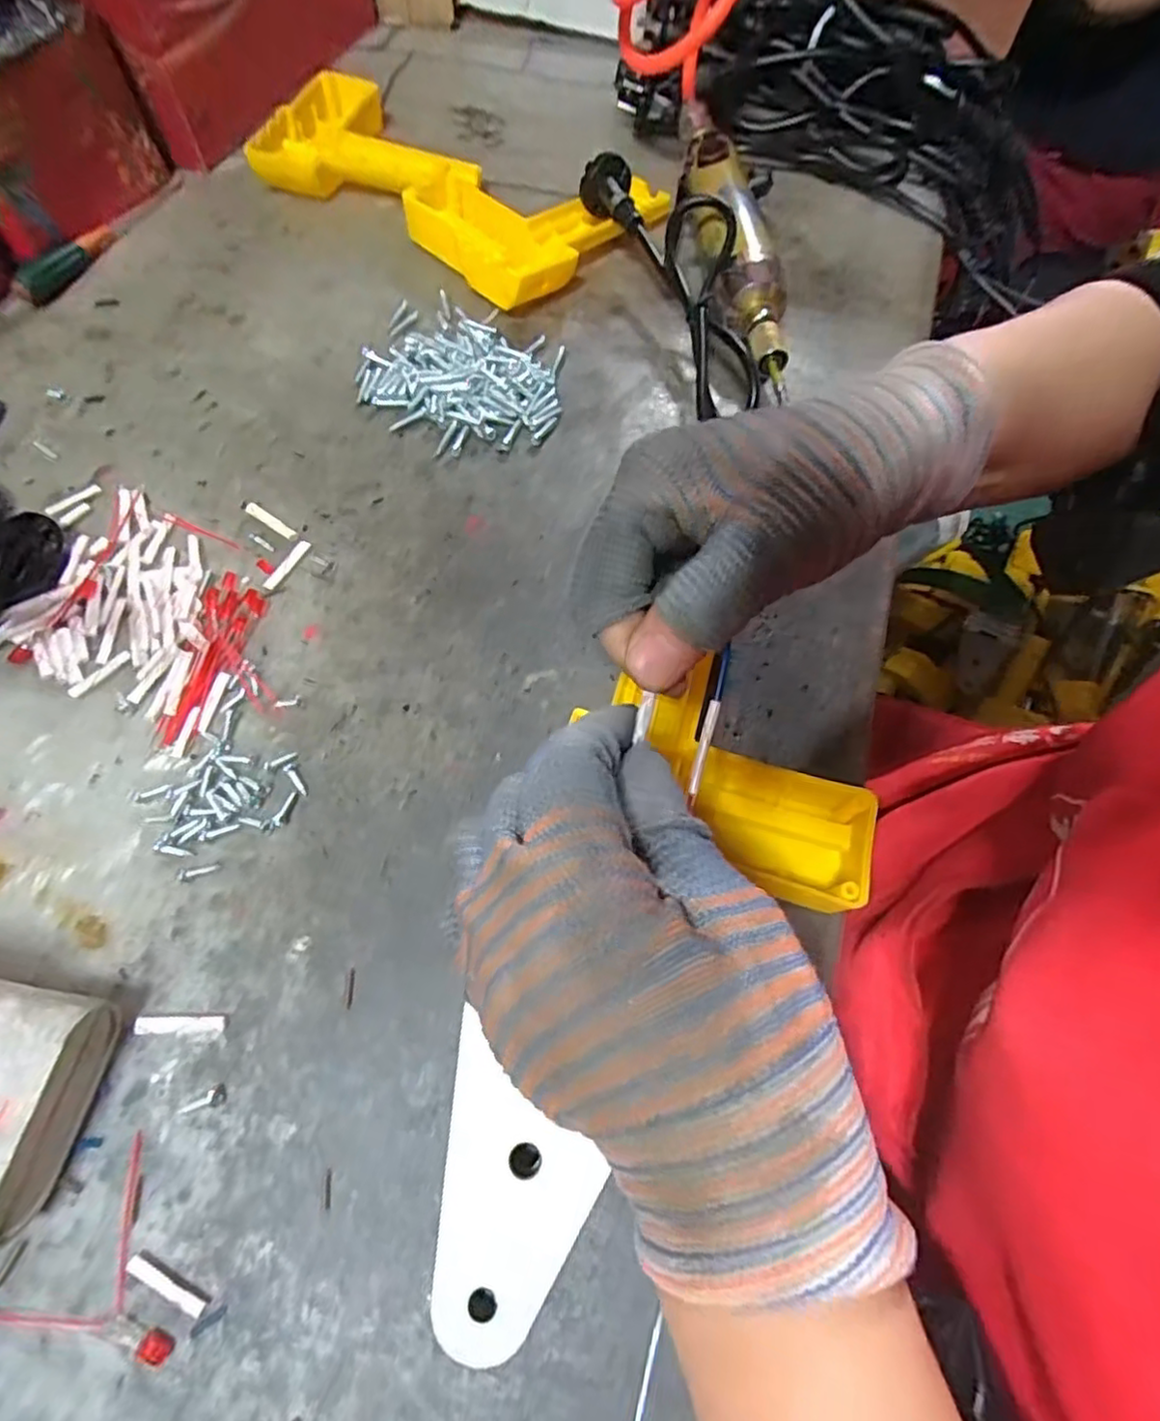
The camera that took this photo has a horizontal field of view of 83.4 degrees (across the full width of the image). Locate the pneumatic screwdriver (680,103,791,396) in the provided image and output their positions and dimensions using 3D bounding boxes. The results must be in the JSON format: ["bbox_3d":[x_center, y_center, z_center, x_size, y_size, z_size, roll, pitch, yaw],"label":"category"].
[{"bbox_3d":[0.090,-0.279,0.391,0.049,0.046,0.248,-3,64,-3],"label":"pneumatic screwdriver"}]

